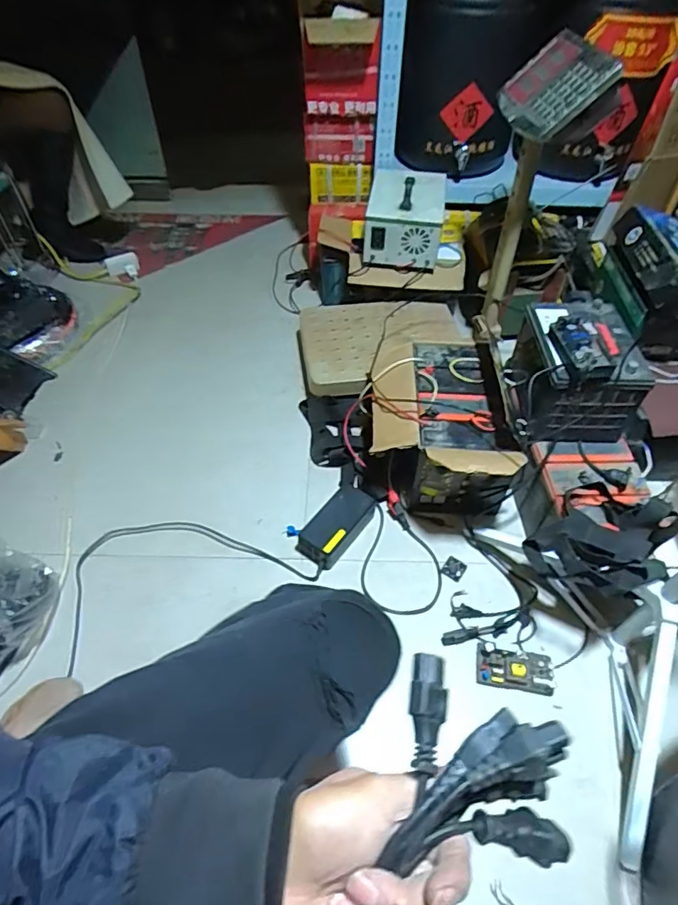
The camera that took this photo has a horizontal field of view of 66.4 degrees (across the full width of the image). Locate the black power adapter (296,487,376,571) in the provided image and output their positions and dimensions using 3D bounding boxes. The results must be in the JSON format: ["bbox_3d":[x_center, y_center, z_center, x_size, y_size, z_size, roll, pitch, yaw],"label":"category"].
[{"bbox_3d":[-0.001,0.147,1.043,0.091,0.056,0.177,34,58,23],"label":"black power adapter"}]

